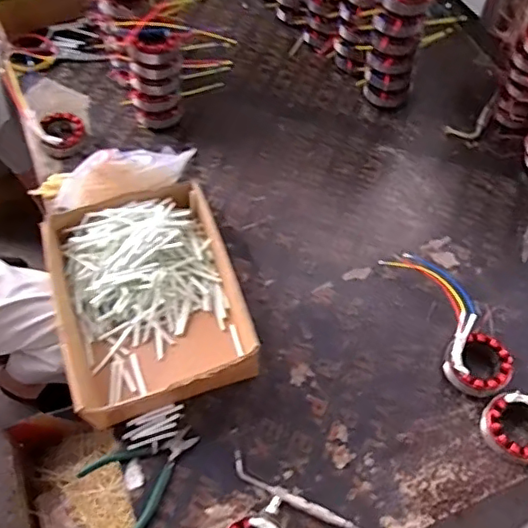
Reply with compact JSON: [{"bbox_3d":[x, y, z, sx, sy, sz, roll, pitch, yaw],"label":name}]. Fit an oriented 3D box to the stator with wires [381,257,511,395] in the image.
[{"bbox_3d":[0.269,0.078,0.837,0.087,0.043,0.256,-22,62,-12],"label":"stator with wires"}]

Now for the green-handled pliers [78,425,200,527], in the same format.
[{"bbox_3d":[-0.147,0.269,0.730,0.141,0.023,0.106,-36,65,-18],"label":"green-handled pliers"}]

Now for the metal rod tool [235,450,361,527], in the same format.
[{"bbox_3d":[0.062,0.312,0.712,0.235,0.010,0.026,27,63,15],"label":"metal rod tool"}]

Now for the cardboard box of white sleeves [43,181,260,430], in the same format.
[{"bbox_3d":[-0.169,0.051,0.829,0.256,0.091,0.334,-20,61,-11],"label":"cardboard box of white sleeves"}]

